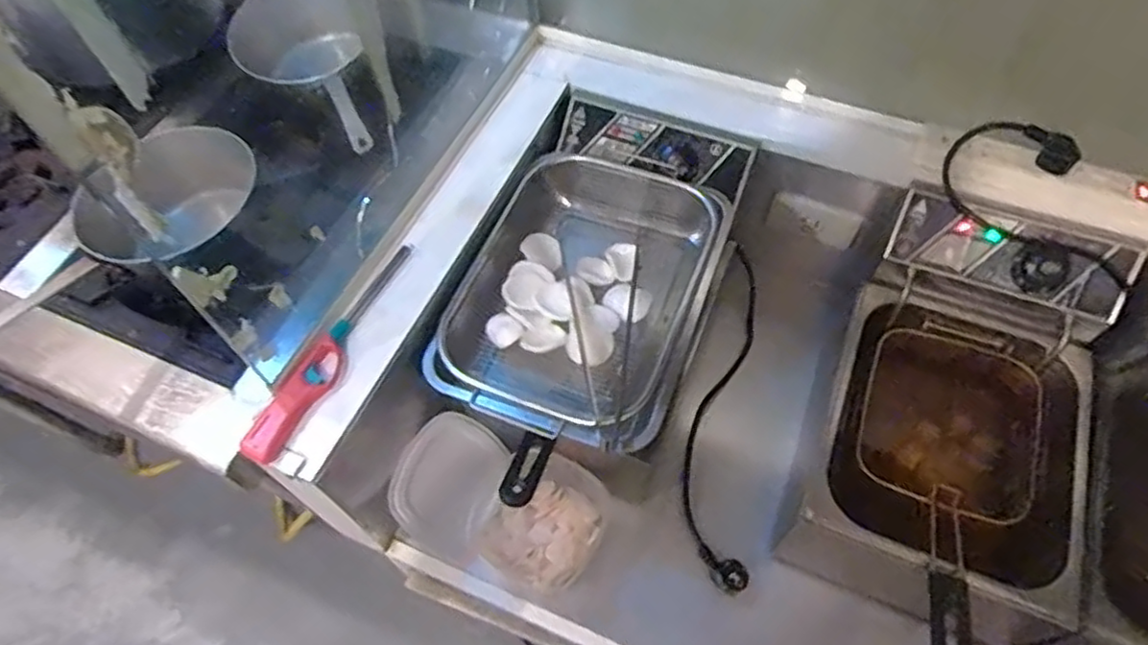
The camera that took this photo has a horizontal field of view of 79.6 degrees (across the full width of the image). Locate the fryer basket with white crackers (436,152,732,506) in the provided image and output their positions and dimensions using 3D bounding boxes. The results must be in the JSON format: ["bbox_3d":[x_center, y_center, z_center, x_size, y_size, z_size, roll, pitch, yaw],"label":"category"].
[{"bbox_3d":[0.001,-0.007,0.792,0.248,0.095,0.411,20,63,14],"label":"fryer basket with white crackers"}]

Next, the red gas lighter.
[{"bbox_3d":[-0.241,0.025,0.706,0.038,0.021,0.266,24,64,16],"label":"red gas lighter"}]

